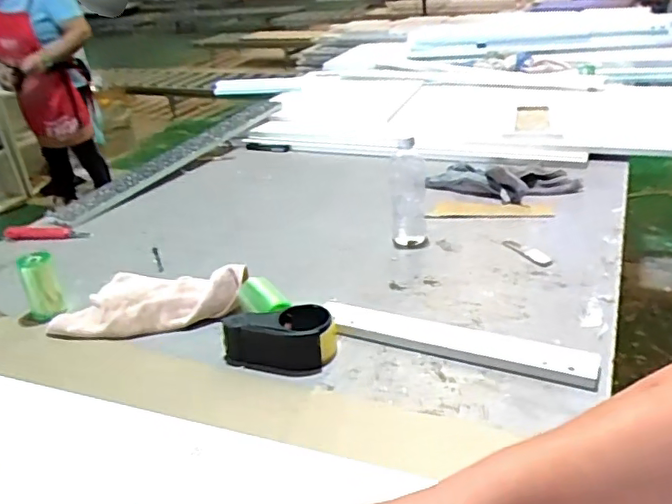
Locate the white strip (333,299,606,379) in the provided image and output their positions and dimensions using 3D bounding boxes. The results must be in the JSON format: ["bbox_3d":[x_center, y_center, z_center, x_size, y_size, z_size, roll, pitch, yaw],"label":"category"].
[{"bbox_3d":[0.162,0.119,0.811,0.374,0.021,0.051,10,34,22],"label":"white strip"}]

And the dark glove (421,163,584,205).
[{"bbox_3d":[0.353,-0.159,1.237,0.318,0.048,0.151,2,32,9],"label":"dark glove"}]

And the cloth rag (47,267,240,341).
[{"bbox_3d":[-0.286,0.064,0.917,0.276,0.050,0.177,2,32,10],"label":"cloth rag"}]

